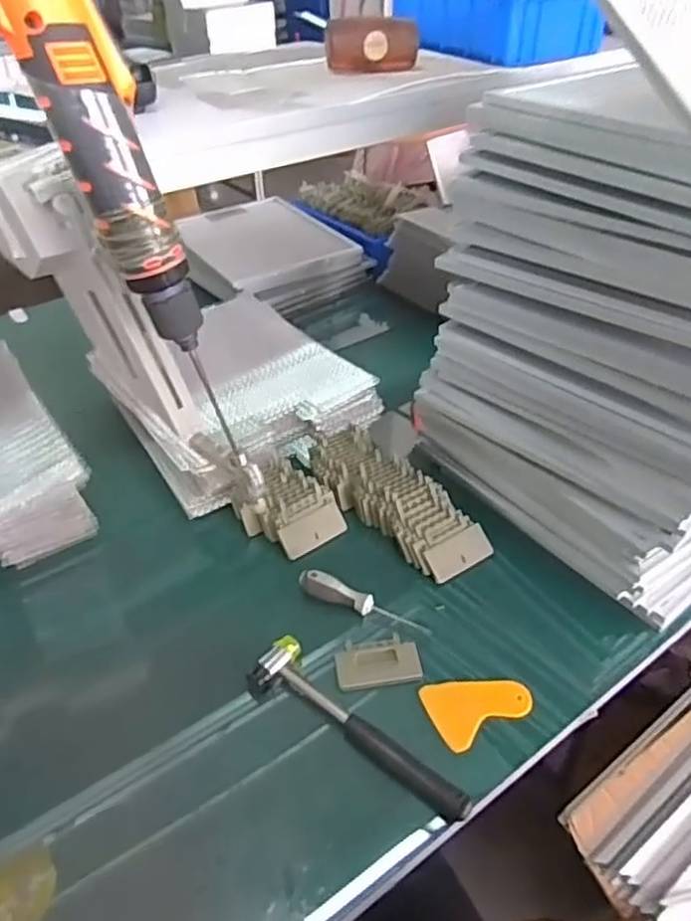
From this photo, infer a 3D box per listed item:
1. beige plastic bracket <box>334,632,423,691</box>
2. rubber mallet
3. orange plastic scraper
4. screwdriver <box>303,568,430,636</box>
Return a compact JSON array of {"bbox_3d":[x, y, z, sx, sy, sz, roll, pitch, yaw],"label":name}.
[{"bbox_3d":[0.033,0.211,0.703,0.087,0.022,0.052,-6,41,-6],"label":"beige plastic bracket"},{"bbox_3d":[0.004,0.260,0.631,0.241,0.021,0.062,32,51,33],"label":"rubber mallet"},{"bbox_3d":[0.131,0.241,0.664,0.098,0.008,0.071,-18,44,-19],"label":"orange plastic scraper"},{"bbox_3d":[0.020,0.157,0.742,0.148,0.034,0.022,13,43,16],"label":"screwdriver"}]

